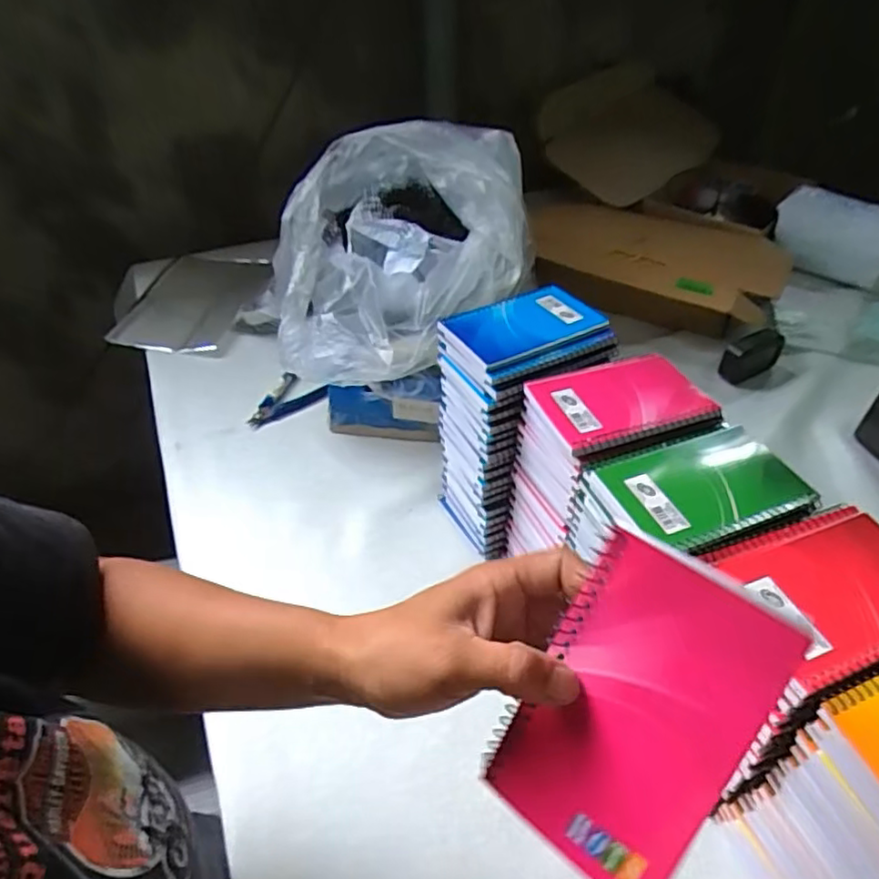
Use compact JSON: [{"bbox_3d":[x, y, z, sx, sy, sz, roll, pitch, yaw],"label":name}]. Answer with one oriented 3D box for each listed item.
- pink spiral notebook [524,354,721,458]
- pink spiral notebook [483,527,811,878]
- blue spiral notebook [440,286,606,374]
[{"bbox_3d":[0.141,-0.033,0.502,0.122,0.015,0.087,-13,44,-14],"label":"pink spiral notebook"},{"bbox_3d":[0.076,0.110,0.253,0.080,0.127,0.004,31,9,28],"label":"pink spiral notebook"},{"bbox_3d":[0.074,-0.104,0.566,0.129,0.011,0.085,-20,46,-21],"label":"blue spiral notebook"}]

